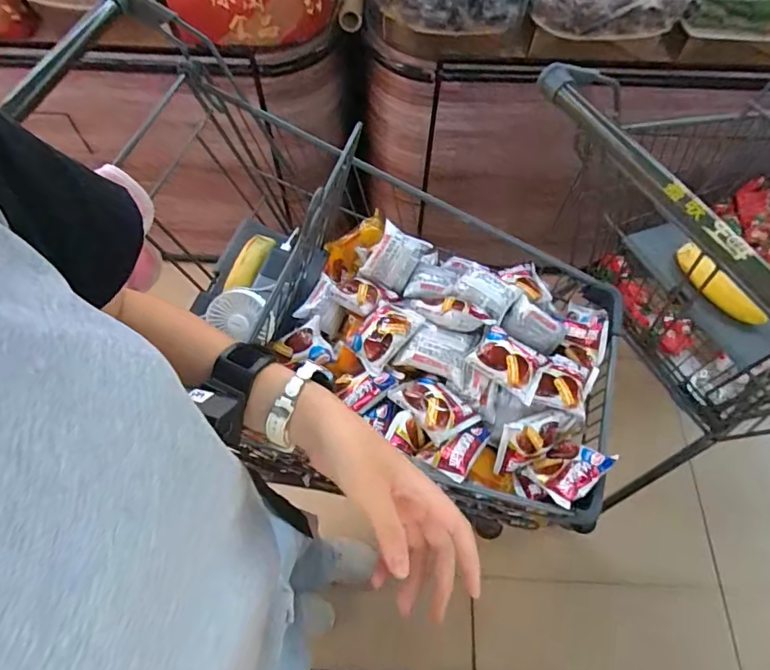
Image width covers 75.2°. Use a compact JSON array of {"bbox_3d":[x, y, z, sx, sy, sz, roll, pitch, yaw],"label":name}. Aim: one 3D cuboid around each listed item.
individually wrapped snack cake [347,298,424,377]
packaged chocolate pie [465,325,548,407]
[{"bbox_3d":[-0.002,-0.001,0.685,0.068,0.028,0.099,38,87,23],"label":"individually wrapped snack cake"},{"bbox_3d":[0.166,0.036,0.656,0.093,0.020,0.066,37,68,16],"label":"packaged chocolate pie"}]

